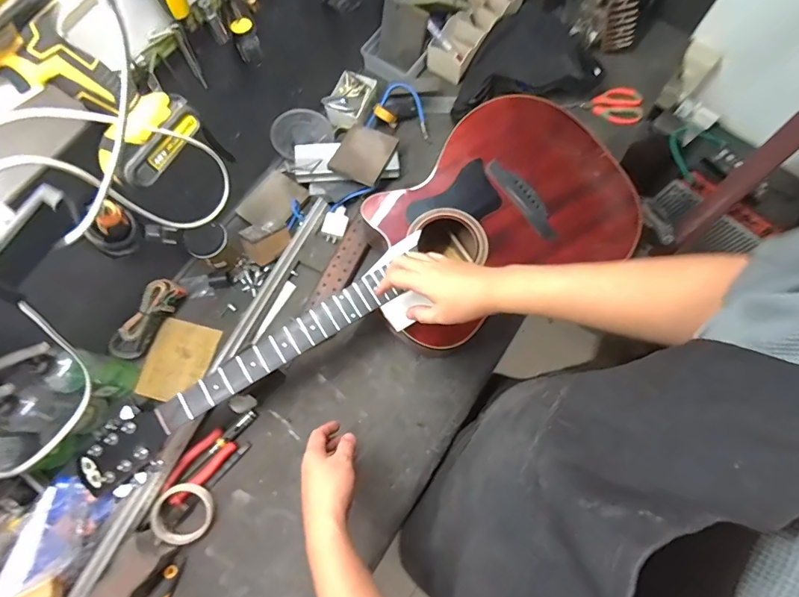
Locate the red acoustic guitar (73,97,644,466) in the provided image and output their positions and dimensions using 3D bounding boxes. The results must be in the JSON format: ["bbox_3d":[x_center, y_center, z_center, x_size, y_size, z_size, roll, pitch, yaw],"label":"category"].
[{"bbox_3d":[-0.021,0.002,0.701,0.925,0.086,0.322,-36,76,-9],"label":"red acoustic guitar"}]

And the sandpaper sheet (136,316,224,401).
[{"bbox_3d":[-0.390,0.111,0.763,0.104,0.009,0.138,13,73,4],"label":"sandpaper sheet"}]

